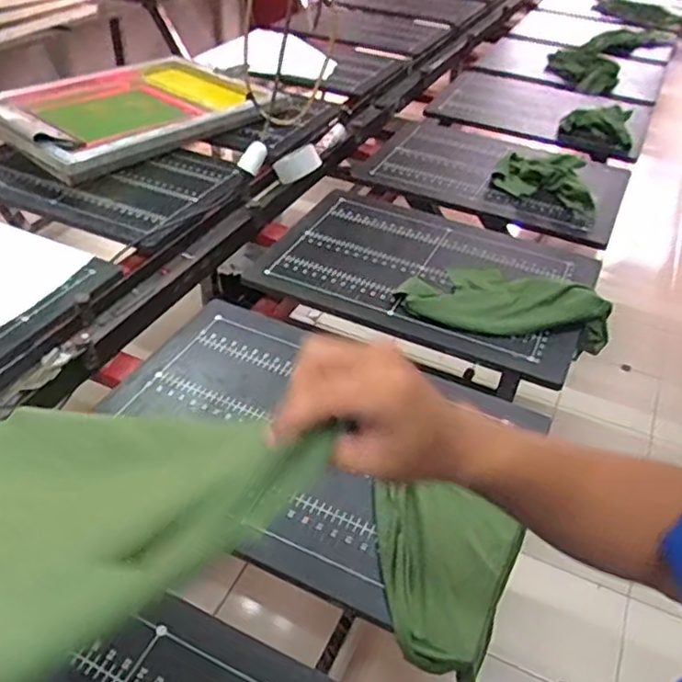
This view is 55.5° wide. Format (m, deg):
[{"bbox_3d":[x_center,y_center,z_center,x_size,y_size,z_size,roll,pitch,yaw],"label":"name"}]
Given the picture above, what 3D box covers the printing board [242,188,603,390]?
[{"bbox_3d":[0.165,-0.143,1.249,0.605,0.041,0.401,19,46,17],"label":"printing board"}]

